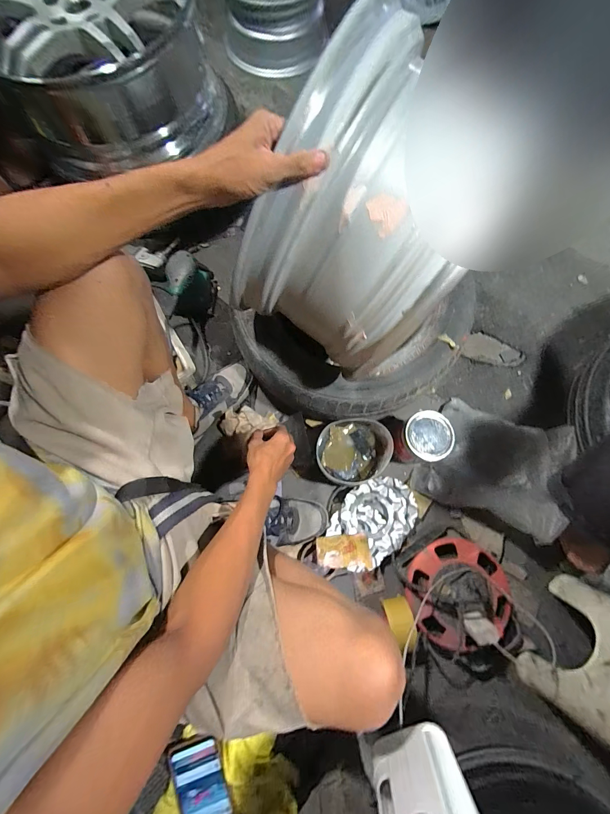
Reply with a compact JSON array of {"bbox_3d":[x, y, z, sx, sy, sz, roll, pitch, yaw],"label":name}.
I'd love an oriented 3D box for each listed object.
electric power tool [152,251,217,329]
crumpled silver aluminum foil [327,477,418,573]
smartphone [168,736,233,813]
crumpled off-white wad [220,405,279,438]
[{"bbox_3d":[-0.292,-0.313,0.822,0.109,0.127,0.154,17,78,5],"label":"electric power tool"},{"bbox_3d":[0.153,0.246,0.701,0.201,0.028,0.145,-41,80,-8],"label":"crumpled silver aluminum foil"},{"bbox_3d":[-0.148,0.575,0.468,0.070,0.014,0.151,-20,78,-4],"label":"smartphone"},{"bbox_3d":[-0.134,0.034,0.767,0.130,0.045,0.065,-3,77,-11],"label":"crumpled off-white wad"}]

